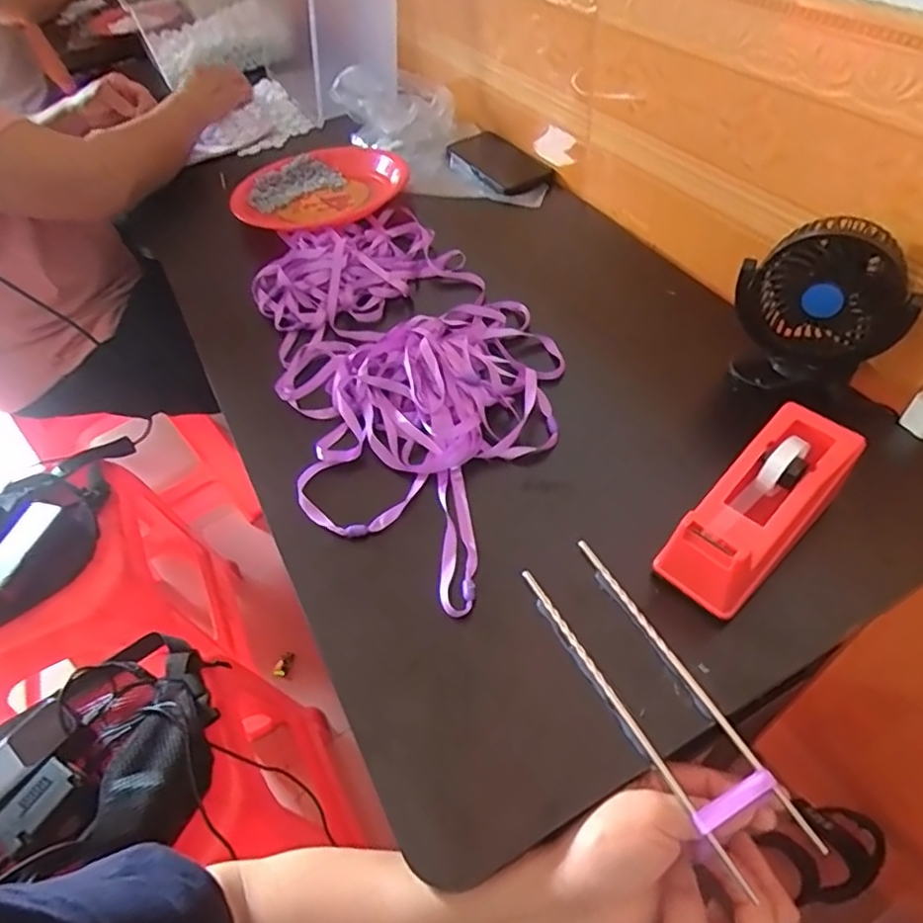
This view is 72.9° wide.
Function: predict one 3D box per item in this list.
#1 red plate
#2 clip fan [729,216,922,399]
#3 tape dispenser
[{"bbox_3d":[-0.198,-0.374,0.848,0.217,0.040,0.222,-6,48,6],"label":"red plate"},{"bbox_3d":[0.287,-0.119,0.508,0.116,0.129,0.063,2,50,6],"label":"clip fan"},{"bbox_3d":[0.206,0.033,0.434,0.155,0.073,0.062,-36,57,-23],"label":"tape dispenser"}]

